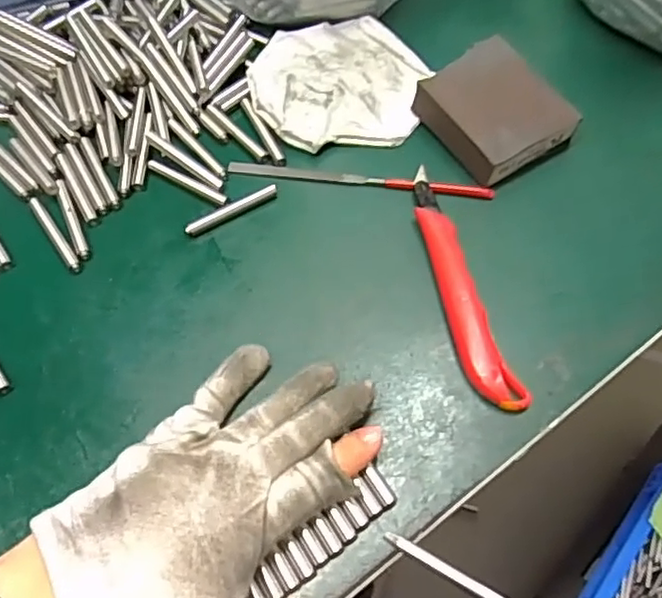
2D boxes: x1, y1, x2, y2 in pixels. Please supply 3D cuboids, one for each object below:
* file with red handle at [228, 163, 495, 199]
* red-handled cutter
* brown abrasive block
[{"bbox_3d":[0.017,-0.073,0.381,0.159,0.008,0.010,8,63,5],"label":"file with red handle"},{"bbox_3d":[0.070,-0.009,0.344,0.024,0.013,0.148,-11,63,-5],"label":"red-handled cutter"},{"bbox_3d":[0.098,-0.114,0.383,0.064,0.030,0.076,-29,66,-14],"label":"brown abrasive block"}]

